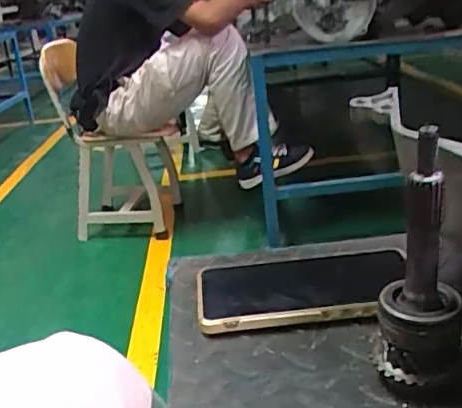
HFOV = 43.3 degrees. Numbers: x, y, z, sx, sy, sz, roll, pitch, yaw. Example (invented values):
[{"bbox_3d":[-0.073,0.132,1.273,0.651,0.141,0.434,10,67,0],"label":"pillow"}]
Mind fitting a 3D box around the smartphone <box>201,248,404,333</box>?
[{"bbox_3d":[0.054,0.062,0.437,0.155,0.015,0.086,-5,23,0],"label":"smartphone"}]

